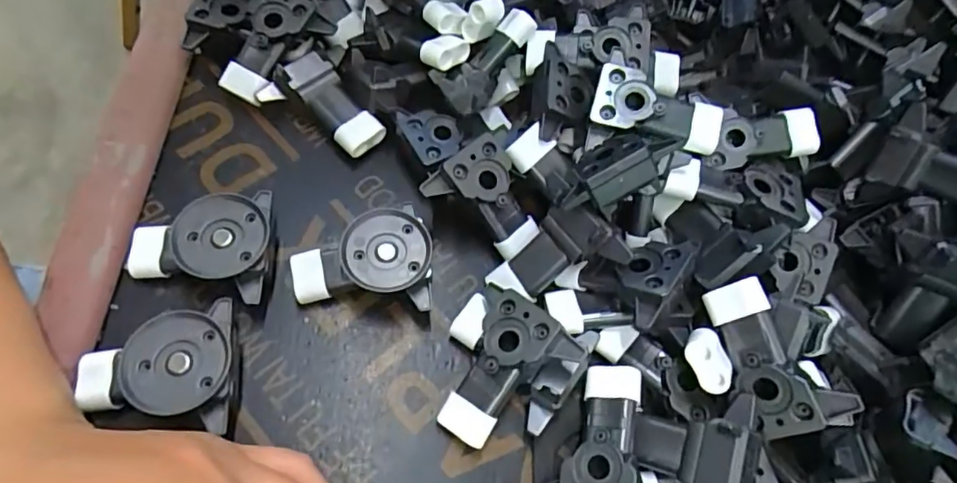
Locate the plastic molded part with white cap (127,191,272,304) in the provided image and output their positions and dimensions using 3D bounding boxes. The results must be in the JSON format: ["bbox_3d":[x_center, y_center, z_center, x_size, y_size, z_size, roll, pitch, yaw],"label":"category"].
[{"bbox_3d":[-0.131,0.008,0.272,0.066,0.031,0.050,-10,65,-8],"label":"plastic molded part with white cap"}]

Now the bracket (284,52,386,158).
[{"bbox_3d":[-0.081,-0.076,0.322,0.024,0.025,0.062,-39,72,-20],"label":"bracket"}]

